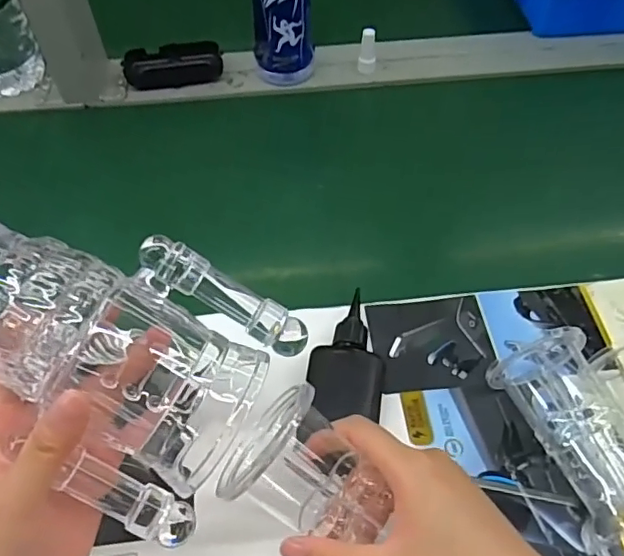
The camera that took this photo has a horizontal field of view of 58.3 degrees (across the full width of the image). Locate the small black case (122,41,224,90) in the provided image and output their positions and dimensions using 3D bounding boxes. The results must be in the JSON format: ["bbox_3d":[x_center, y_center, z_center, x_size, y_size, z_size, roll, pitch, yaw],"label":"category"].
[{"bbox_3d":[-0.160,-0.249,0.652,0.109,0.029,0.047,-6,54,-3],"label":"small black case"}]

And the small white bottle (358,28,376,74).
[{"bbox_3d":[0.064,-0.261,0.645,0.020,0.049,0.015,5,54,4],"label":"small white bottle"}]

